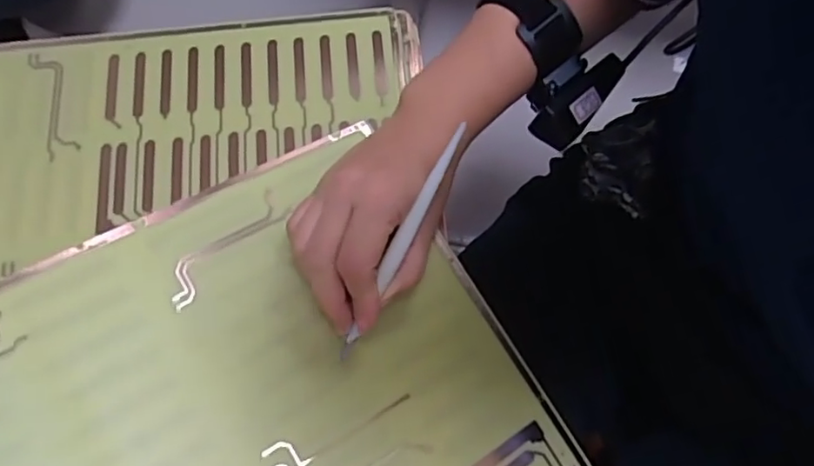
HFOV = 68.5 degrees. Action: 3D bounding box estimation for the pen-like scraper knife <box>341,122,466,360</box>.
[{"bbox_3d":[-0.003,0.008,0.336,0.006,0.012,0.145,29,96,10],"label":"pen-like scraper knife"}]

